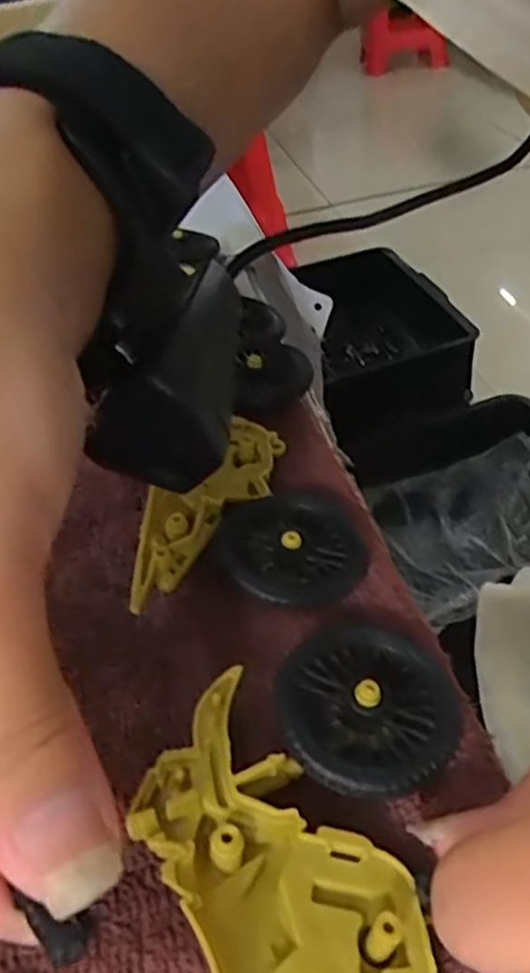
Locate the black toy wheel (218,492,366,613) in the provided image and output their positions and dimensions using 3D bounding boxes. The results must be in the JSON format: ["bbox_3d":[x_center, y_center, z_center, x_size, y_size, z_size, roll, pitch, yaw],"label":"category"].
[{"bbox_3d":[0.008,0.015,0.192,0.036,0.009,0.037,-5,41,4],"label":"black toy wheel"}]

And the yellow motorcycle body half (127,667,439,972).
[{"bbox_3d":[0.005,0.077,0.120,0.044,0.013,0.097,-14,41,-7],"label":"yellow motorcycle body half"}]

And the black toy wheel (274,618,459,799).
[{"bbox_3d":[0.022,0.047,0.155,0.037,0.013,0.039,-5,41,4],"label":"black toy wheel"}]

